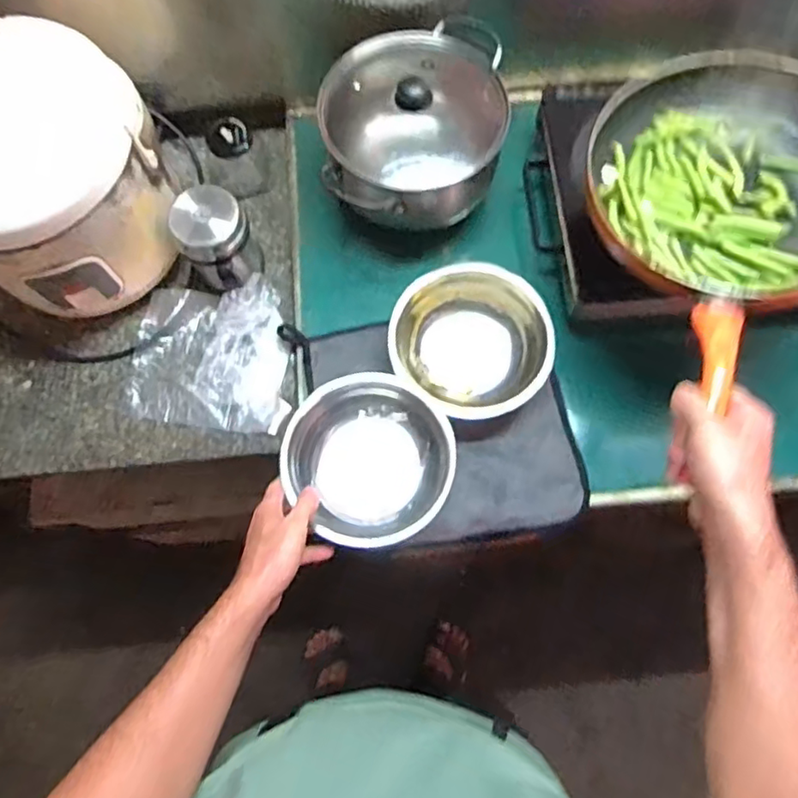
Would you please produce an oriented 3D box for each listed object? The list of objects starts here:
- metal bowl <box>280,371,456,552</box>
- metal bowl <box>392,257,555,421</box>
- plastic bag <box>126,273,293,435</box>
[{"bbox_3d":[-0.033,0.067,0.702,0.180,0.056,0.188,0,73,0],"label":"metal bowl"},{"bbox_3d":[0.086,-0.063,0.744,0.182,0.070,0.167,0,73,0],"label":"metal bowl"},{"bbox_3d":[-0.240,-0.052,0.776,0.193,0.068,0.183,-2,73,0],"label":"plastic bag"}]

